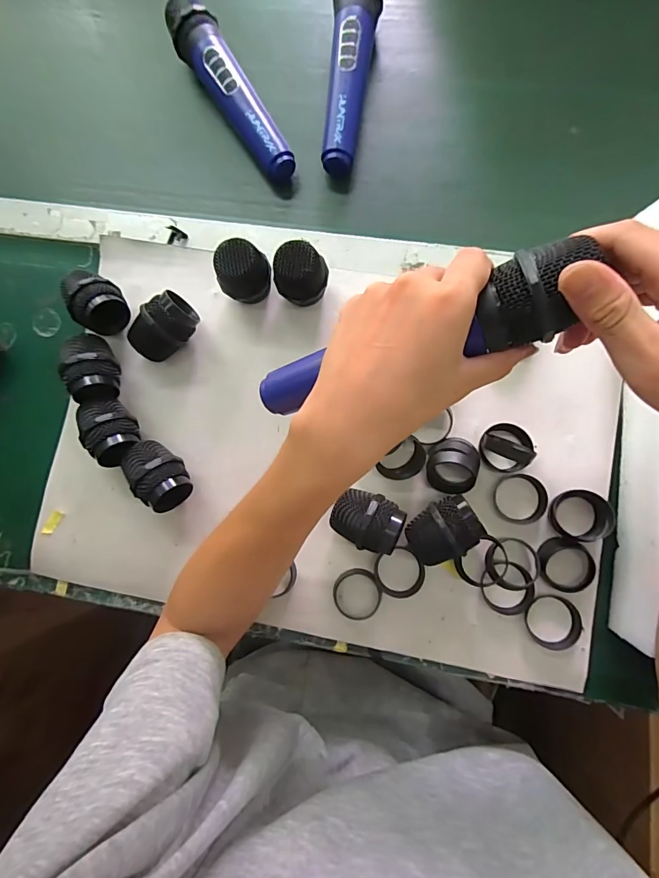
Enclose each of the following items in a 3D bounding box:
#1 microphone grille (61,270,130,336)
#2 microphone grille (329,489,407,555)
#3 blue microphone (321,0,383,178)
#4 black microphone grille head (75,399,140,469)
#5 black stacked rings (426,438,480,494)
[{"bbox_3d":[-0.218,-0.126,0.391,0.056,0.051,0.047,36,88,6],"label":"microphone grille"},{"bbox_3d":[0.033,0.070,0.358,0.056,0.048,0.045,18,86,5],"label":"microphone grille"},{"bbox_3d":[0.022,-0.360,0.412,0.042,0.058,0.197,6,85,4],"label":"blue microphone"},{"bbox_3d":[-0.201,-0.009,0.380,0.042,0.043,0.061,-39,83,0],"label":"black microphone grille head"},{"bbox_3d":[0.110,0.024,0.364,0.047,0.031,0.048,0,84,4],"label":"black stacked rings"}]

